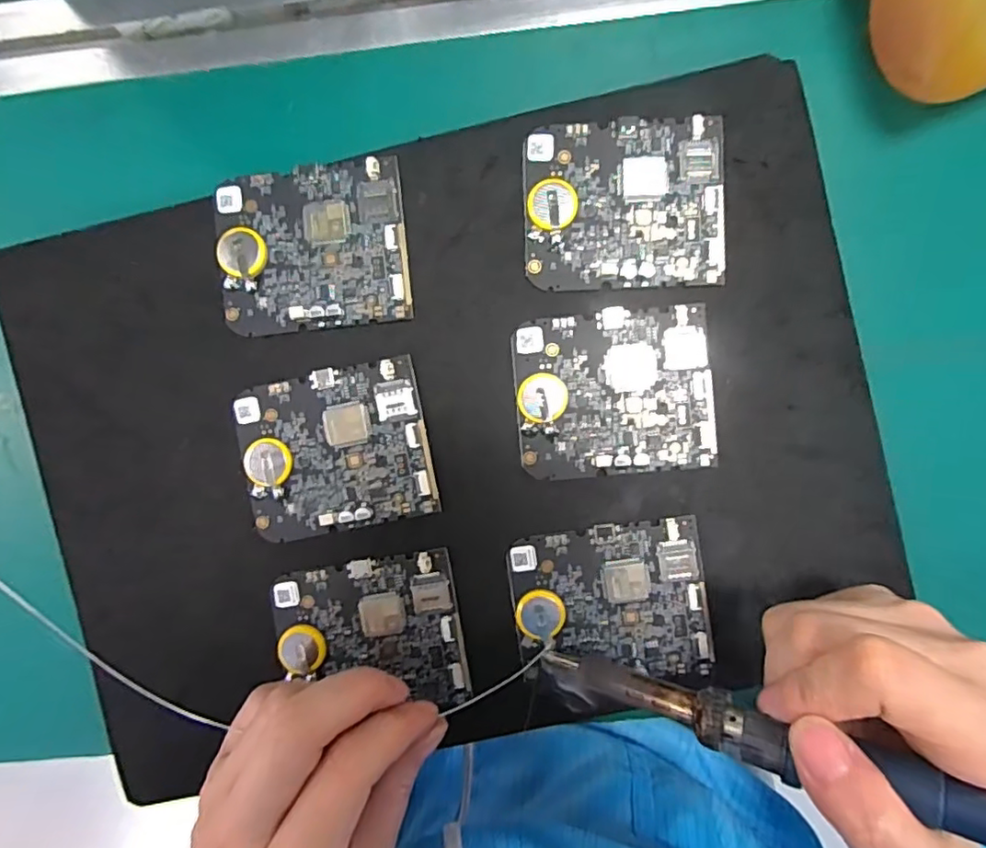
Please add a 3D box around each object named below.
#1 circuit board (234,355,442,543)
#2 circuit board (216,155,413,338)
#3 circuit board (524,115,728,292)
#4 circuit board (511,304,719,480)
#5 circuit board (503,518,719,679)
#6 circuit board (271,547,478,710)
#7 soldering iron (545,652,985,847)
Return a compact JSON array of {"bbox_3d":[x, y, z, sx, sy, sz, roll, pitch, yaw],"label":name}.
[{"bbox_3d":[-0.065,0.011,0.240,0.077,0.004,0.065,-12,91,3],"label":"circuit board"},{"bbox_3d":[-0.074,-0.073,0.237,0.077,0.005,0.065,-6,91,3],"label":"circuit board"},{"bbox_3d":[0.053,-0.088,0.232,0.078,0.006,0.065,-2,91,3],"label":"circuit board"},{"bbox_3d":[0.049,-0.013,0.234,0.077,0.004,0.064,-5,91,3],"label":"circuit board"},{"bbox_3d":[0.048,0.074,0.236,0.077,0.005,0.062,-6,91,3],"label":"circuit board"},{"bbox_3d":[-0.051,0.089,0.243,0.077,0.005,0.061,-10,90,1],"label":"circuit board"},{"bbox_3d":[0.123,0.103,0.161,0.239,0.024,0.015,5,90,35],"label":"soldering iron"}]

